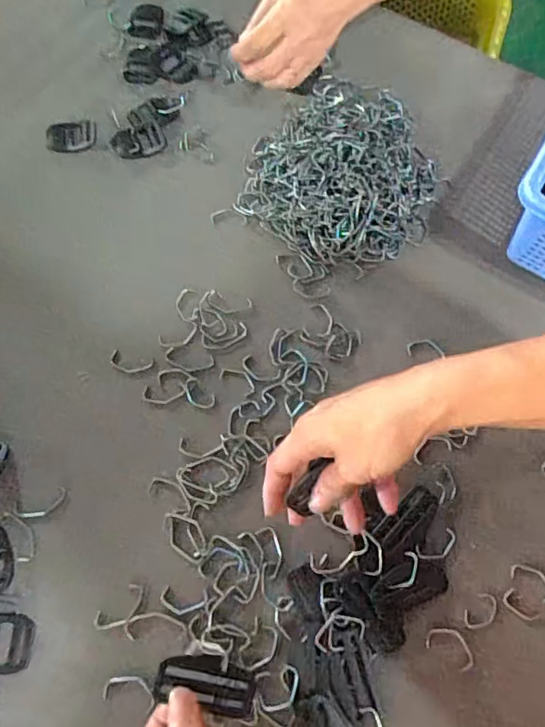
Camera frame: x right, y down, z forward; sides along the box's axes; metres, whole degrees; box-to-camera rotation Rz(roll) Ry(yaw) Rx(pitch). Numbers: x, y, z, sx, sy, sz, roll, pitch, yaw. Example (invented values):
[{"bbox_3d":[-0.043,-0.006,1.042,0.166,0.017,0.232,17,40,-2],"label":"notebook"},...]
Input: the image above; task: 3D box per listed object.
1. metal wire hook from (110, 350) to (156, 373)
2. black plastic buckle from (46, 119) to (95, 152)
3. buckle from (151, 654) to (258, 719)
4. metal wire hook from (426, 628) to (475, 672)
[{"bbox_3d":[-0.114,0.000,0.444,0.035,0.004,0.016,13,69,3],"label":"metal wire hook"},{"bbox_3d":[-0.191,-0.216,0.522,0.045,0.007,0.034,-11,70,-6],"label":"black plastic buckle"},{"bbox_3d":[-0.038,0.186,0.319,0.058,0.009,0.027,21,69,-9],"label":"buckle"},{"bbox_3d":[0.125,0.197,0.382,0.035,0.004,0.021,33,72,10],"label":"metal wire hook"}]

